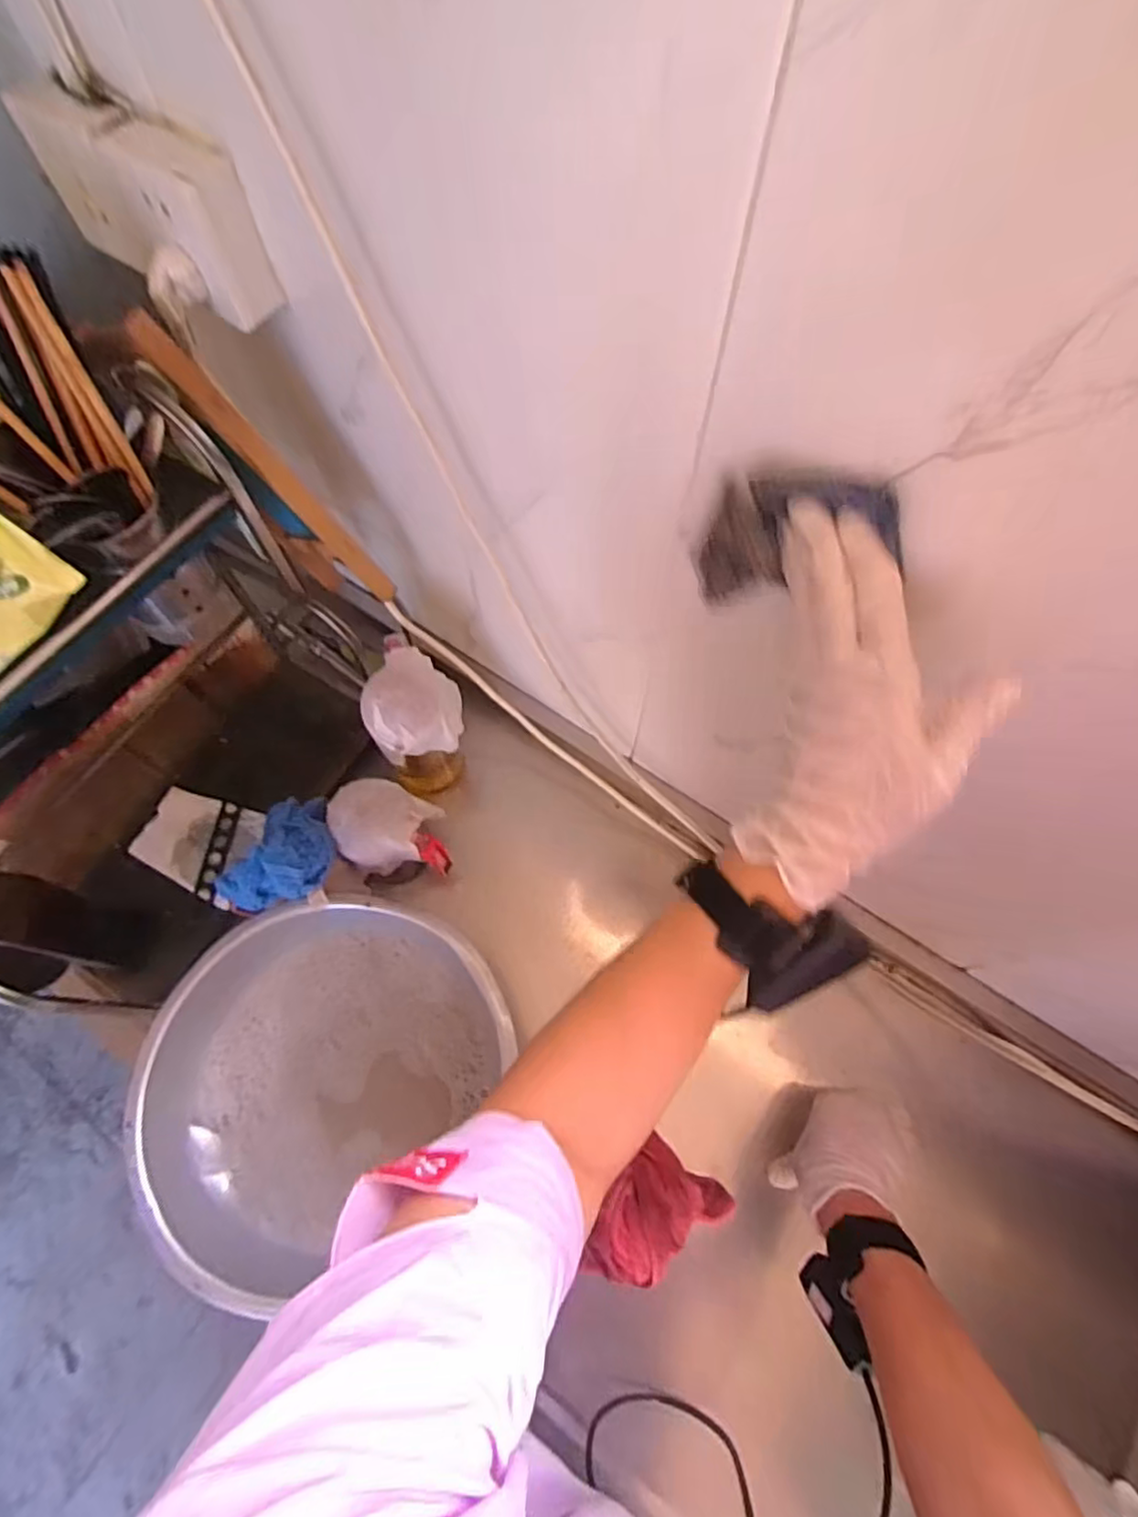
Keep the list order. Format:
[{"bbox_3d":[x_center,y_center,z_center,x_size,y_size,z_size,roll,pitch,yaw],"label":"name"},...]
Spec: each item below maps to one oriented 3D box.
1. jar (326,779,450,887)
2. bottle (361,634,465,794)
[{"bbox_3d":[-0.183,0.083,0.697,0.102,0.176,0.081,-4,67,-2],"label":"jar"},{"bbox_3d":[-0.164,-0.048,0.703,0.091,0.184,0.114,-18,69,-8],"label":"bottle"}]

